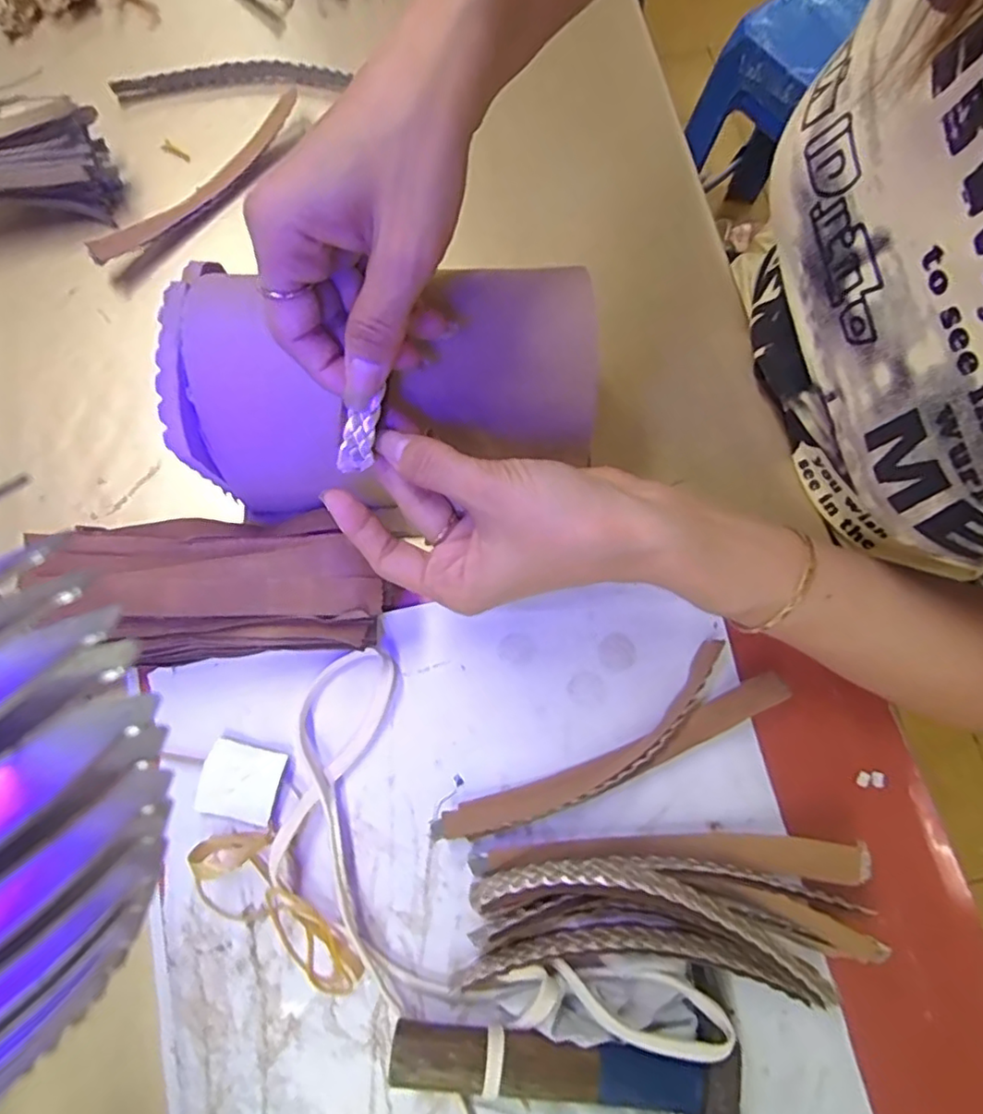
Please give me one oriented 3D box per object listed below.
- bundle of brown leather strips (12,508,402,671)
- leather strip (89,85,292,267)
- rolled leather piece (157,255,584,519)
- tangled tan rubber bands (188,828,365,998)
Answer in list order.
[{"bbox_3d":[-0.142,0.017,0.331,0.170,0.053,0.074,-5,74,-2],"label":"bundle of brown leather strips"},{"bbox_3d":[-0.201,-0.264,0.430,0.019,0.020,0.184,41,78,11],"label":"leather strip"},{"bbox_3d":[-0.050,-0.089,0.312,0.201,0.092,0.087,-6,75,6],"label":"rolled leather piece"},{"bbox_3d":[-0.110,0.179,0.301,0.044,0.026,0.100,-39,78,-10],"label":"tangled tan rubber bands"}]

